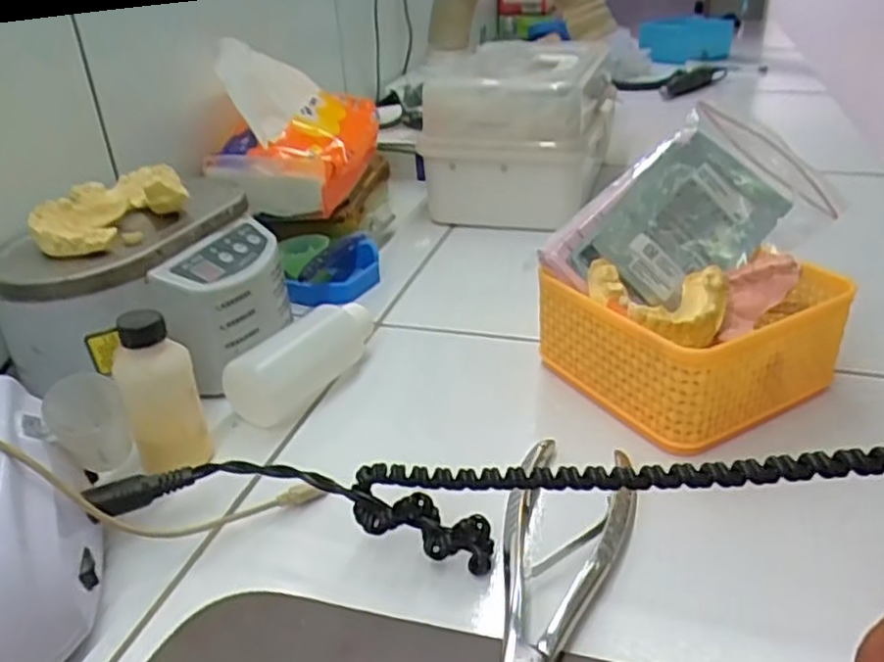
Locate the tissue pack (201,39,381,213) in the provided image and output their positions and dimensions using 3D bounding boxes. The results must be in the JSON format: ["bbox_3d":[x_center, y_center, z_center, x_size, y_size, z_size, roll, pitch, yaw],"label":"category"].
[{"bbox_3d":[-0.123,-0.183,0.624,0.107,0.111,0.165,3,30,10],"label":"tissue pack"}]

